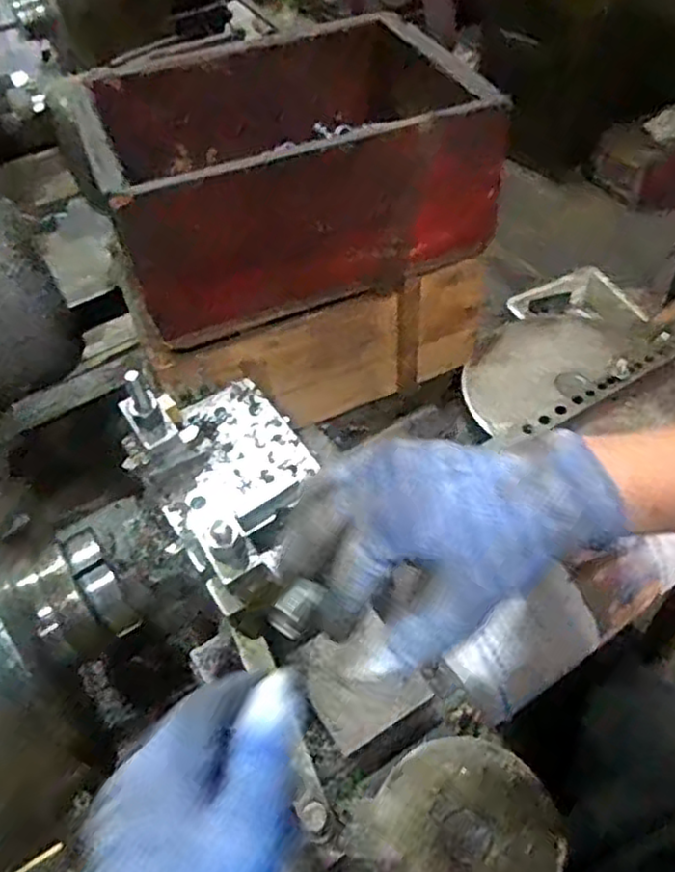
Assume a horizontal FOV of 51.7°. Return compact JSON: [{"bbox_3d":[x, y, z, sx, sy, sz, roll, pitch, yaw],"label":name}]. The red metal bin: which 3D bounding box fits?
[{"bbox_3d":[-0.051,-0.256,0.681,0.339,0.148,0.244,-22,51,-13],"label":"red metal bin"}]

